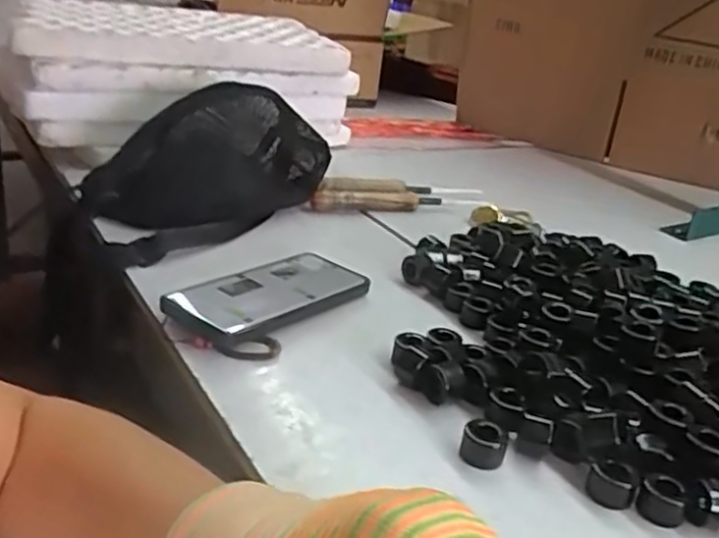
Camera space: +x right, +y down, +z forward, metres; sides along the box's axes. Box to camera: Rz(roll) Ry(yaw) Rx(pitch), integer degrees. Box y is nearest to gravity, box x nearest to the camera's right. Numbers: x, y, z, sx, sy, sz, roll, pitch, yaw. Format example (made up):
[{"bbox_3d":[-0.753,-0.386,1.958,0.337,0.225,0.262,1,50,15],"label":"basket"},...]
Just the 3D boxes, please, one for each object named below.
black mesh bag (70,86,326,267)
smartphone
[{"bbox_3d":[-0.159,-0.121,0.728,0.167,0.102,0.305,17,27,22],"label":"black mesh bag"},{"bbox_3d":[-0.069,0.019,0.565,0.086,0.011,0.161,29,32,30],"label":"smartphone"}]

